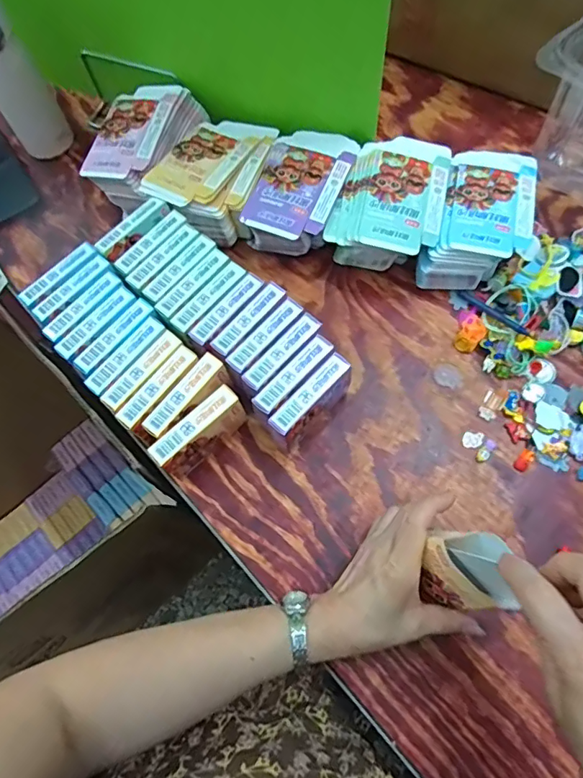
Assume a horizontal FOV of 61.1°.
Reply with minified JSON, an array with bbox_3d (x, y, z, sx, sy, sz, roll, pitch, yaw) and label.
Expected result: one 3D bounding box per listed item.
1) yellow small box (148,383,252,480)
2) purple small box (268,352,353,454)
[{"bbox_3d":[-0.085,0.044,0.474,0.091,0.067,0.024,-42,70,-13],"label":"yellow small box"},{"bbox_3d":[0.021,0.016,0.477,0.025,0.064,0.093,40,75,18],"label":"purple small box"}]

